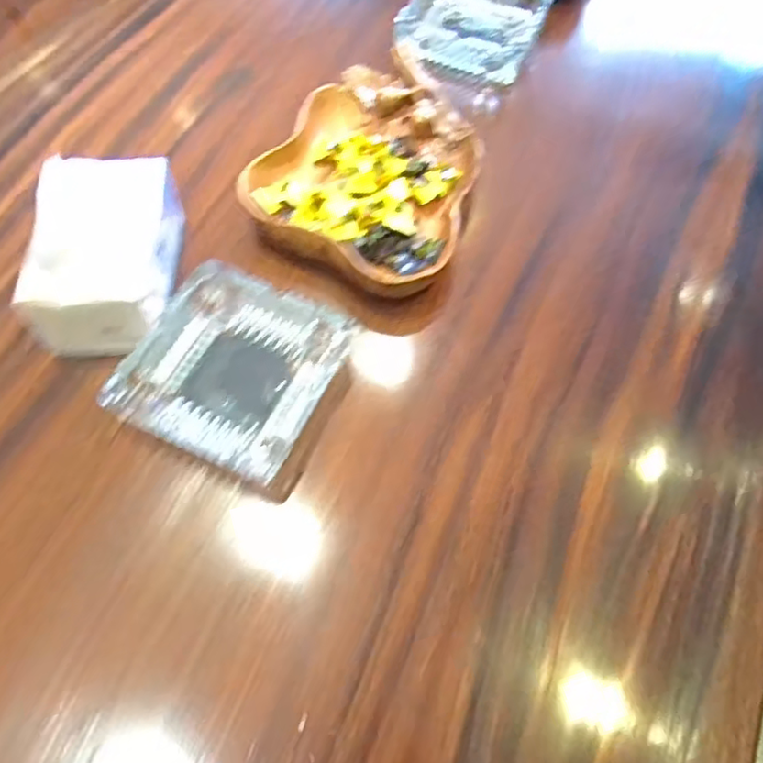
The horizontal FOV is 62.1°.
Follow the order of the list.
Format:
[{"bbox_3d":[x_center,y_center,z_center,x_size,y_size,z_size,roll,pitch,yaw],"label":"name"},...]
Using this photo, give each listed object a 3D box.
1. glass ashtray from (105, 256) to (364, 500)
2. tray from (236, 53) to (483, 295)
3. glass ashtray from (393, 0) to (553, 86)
[{"bbox_3d":[-0.118,-0.011,0.515,0.155,0.040,0.157,20,60,7],"label":"glass ashtray"},{"bbox_3d":[0.013,-0.214,0.633,0.209,0.041,0.283,30,62,12],"label":"tray"},{"bbox_3d":[0.108,-0.421,0.760,0.158,0.060,0.155,18,60,6],"label":"glass ashtray"}]

